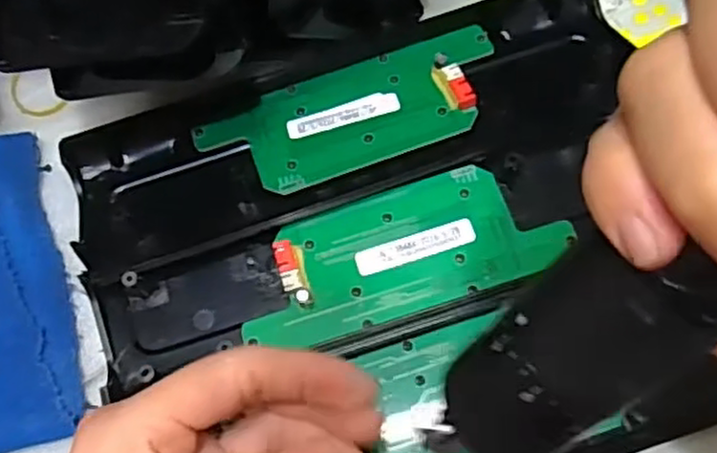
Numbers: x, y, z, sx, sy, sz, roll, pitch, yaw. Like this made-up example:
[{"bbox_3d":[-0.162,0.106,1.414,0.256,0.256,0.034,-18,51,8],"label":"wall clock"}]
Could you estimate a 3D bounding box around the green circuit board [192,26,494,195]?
[{"bbox_3d":[-0.002,-0.049,0.304,0.128,0.010,0.052,-18,72,-5],"label":"green circuit board"}]

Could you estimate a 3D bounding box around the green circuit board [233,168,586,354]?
[{"bbox_3d":[0.017,0.010,0.285,0.127,0.009,0.051,-17,72,-4],"label":"green circuit board"}]

